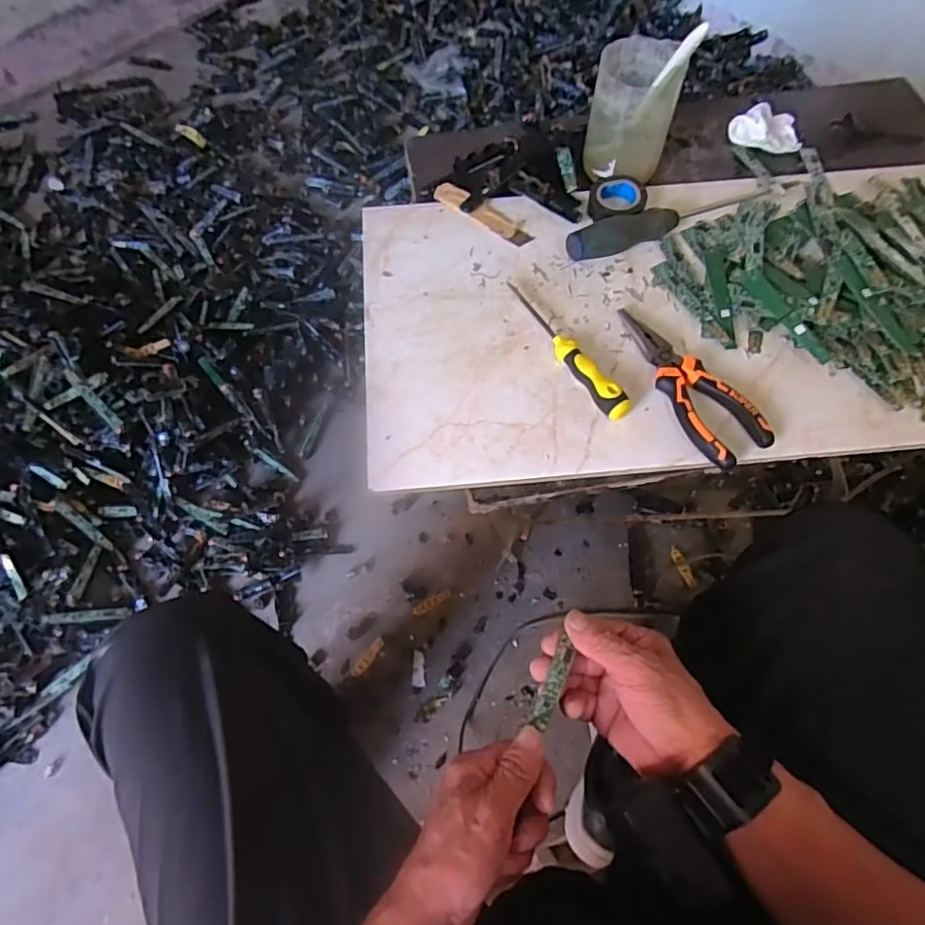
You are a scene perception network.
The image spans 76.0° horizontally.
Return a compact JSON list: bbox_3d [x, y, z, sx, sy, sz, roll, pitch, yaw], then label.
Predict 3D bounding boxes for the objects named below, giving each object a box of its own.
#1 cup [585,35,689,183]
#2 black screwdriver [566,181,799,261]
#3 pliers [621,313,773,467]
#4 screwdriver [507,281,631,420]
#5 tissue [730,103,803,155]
[{"bbox_3d":[0.159,-0.333,0.552,0.076,0.114,0.073,0,63,0],"label":"cup"},{"bbox_3d":[0.205,-0.232,0.551,0.239,0.035,0.025,-23,66,-11],"label":"black screwdriver"},{"bbox_3d":[0.177,-0.065,0.479,0.054,0.020,0.156,-32,68,-15],"label":"pliers"},{"bbox_3d":[0.085,-0.098,0.492,0.020,0.024,0.156,-28,67,-14],"label":"screwdriver"},{"bbox_3d":[0.316,-0.346,0.617,0.067,0.025,0.052,2,63,0],"label":"tissue"}]

